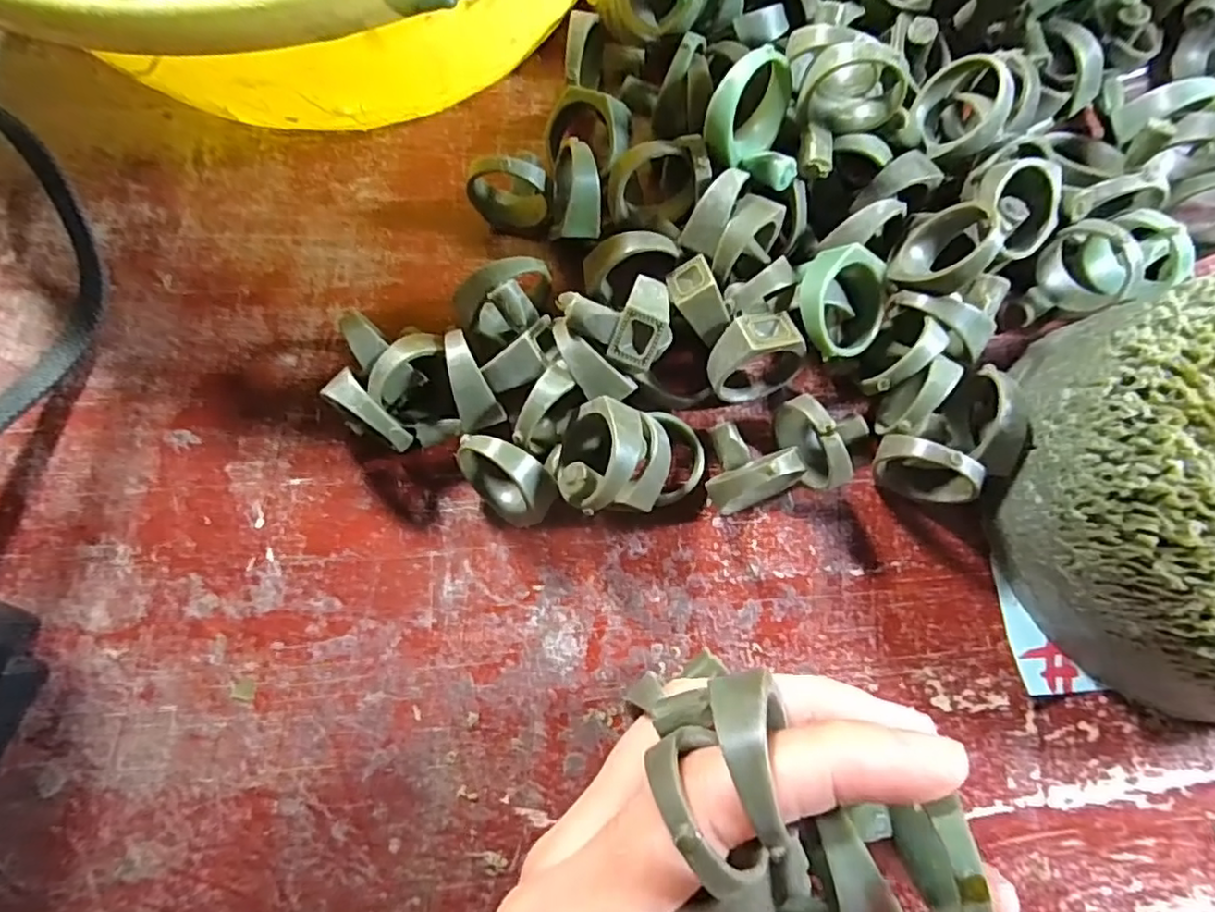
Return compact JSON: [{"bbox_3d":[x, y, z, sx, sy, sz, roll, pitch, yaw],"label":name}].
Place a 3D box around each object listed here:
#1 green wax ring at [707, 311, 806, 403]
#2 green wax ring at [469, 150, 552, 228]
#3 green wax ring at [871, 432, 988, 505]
[{"bbox_3d":[0.039,-0.026,0.171,0.024,0.028,0.016,-11,78,-2],"label":"green wax ring"},{"bbox_3d":[-0.029,-0.080,0.184,0.023,0.029,0.008,8,78,4],"label":"green wax ring"},{"bbox_3d":[0.085,0.004,0.163,0.027,0.030,0.008,27,79,6],"label":"green wax ring"}]

